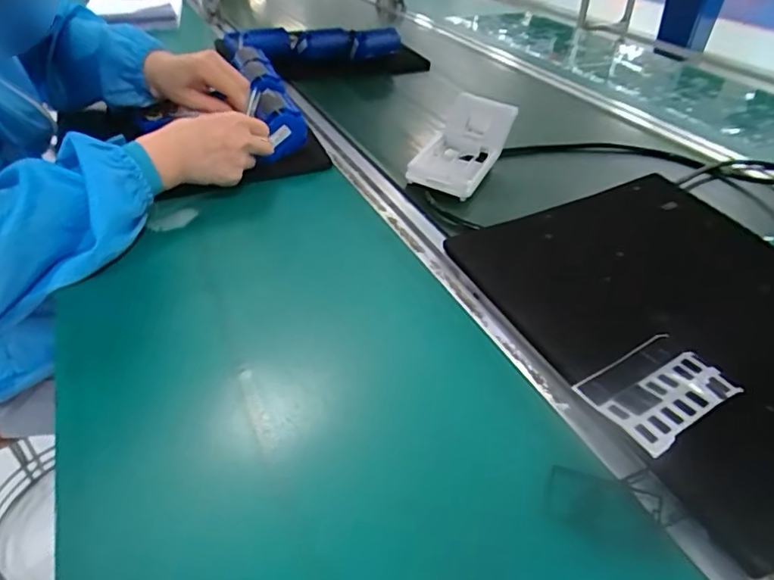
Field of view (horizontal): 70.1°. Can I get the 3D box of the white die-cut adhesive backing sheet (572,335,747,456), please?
[{"bbox_3d":[0.180,0.066,0.366,0.087,0.012,0.064,-19,42,-25],"label":"white die-cut adhesive backing sheet"}]

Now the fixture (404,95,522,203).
[{"bbox_3d":[0.088,-0.169,0.660,0.086,0.040,0.176,17,53,19],"label":"fixture"}]

